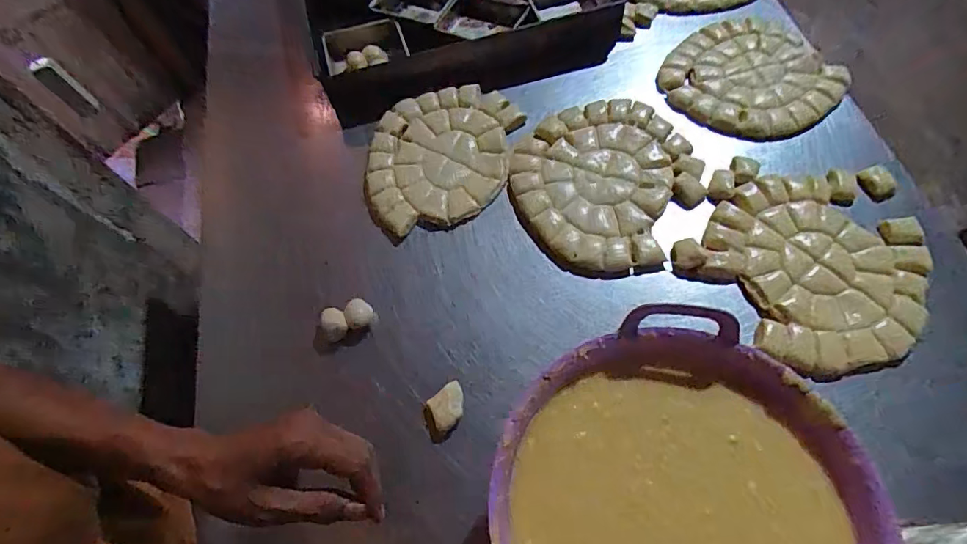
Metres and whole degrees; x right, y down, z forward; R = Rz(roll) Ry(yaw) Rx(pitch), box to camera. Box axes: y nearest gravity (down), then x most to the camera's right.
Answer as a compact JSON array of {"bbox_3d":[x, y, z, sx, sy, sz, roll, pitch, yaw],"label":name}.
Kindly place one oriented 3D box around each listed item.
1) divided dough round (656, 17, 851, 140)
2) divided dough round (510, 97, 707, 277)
[{"bbox_3d":[0.373,-0.269,0.706,0.210,0.032,0.201,-1,64,3],"label":"divided dough round"},{"bbox_3d":[0.156,-0.123,0.641,0.221,0.022,0.255,31,70,17],"label":"divided dough round"}]

